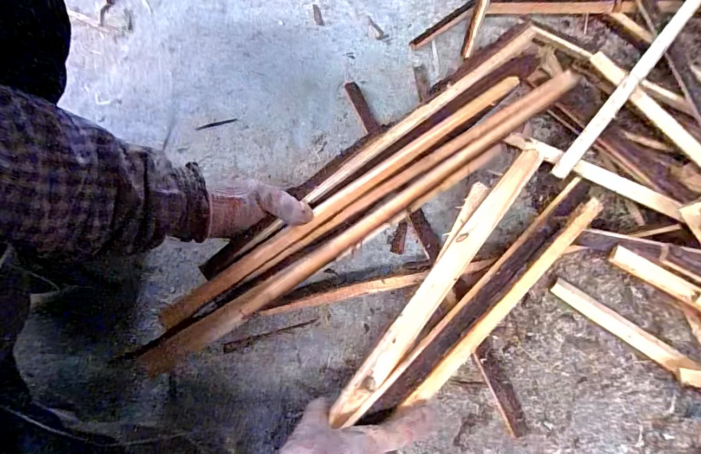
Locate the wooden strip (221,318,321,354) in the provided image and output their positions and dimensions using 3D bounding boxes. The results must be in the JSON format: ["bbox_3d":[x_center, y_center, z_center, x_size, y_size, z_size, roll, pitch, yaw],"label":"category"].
[{"bbox_3d":[-0.091,0.126,0.437,0.110,0.004,0.012,-15,67,-5],"label":"wooden strip"}]

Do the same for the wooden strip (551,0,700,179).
[{"bbox_3d":[0.407,-0.239,0.506,0.017,0.020,0.493,39,75,14],"label":"wooden strip"}]

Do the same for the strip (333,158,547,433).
[{"bbox_3d":[0.092,0.052,0.386,0.027,0.017,0.331,37,81,16],"label":"strip"}]

